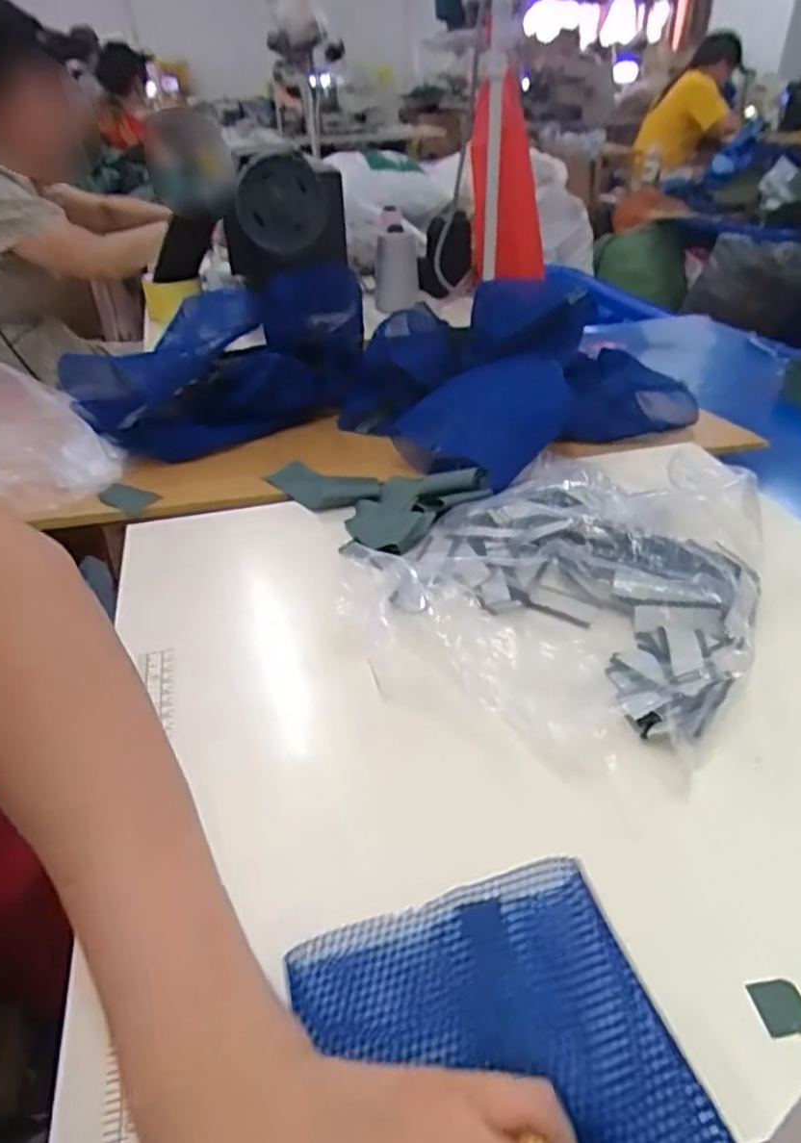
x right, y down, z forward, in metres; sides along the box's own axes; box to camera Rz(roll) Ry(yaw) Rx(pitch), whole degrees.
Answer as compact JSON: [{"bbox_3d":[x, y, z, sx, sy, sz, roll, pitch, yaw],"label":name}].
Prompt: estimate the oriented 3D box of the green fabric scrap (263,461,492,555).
[{"bbox_3d":[-0.034,-0.071,0.585,0.116,0.032,0.183,-29,43,-32],"label":"green fabric scrap"}]

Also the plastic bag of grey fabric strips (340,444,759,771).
[{"bbox_3d":[0.119,-0.008,0.476,0.246,0.054,0.290,23,43,31],"label":"plastic bag of grey fabric strips"}]

